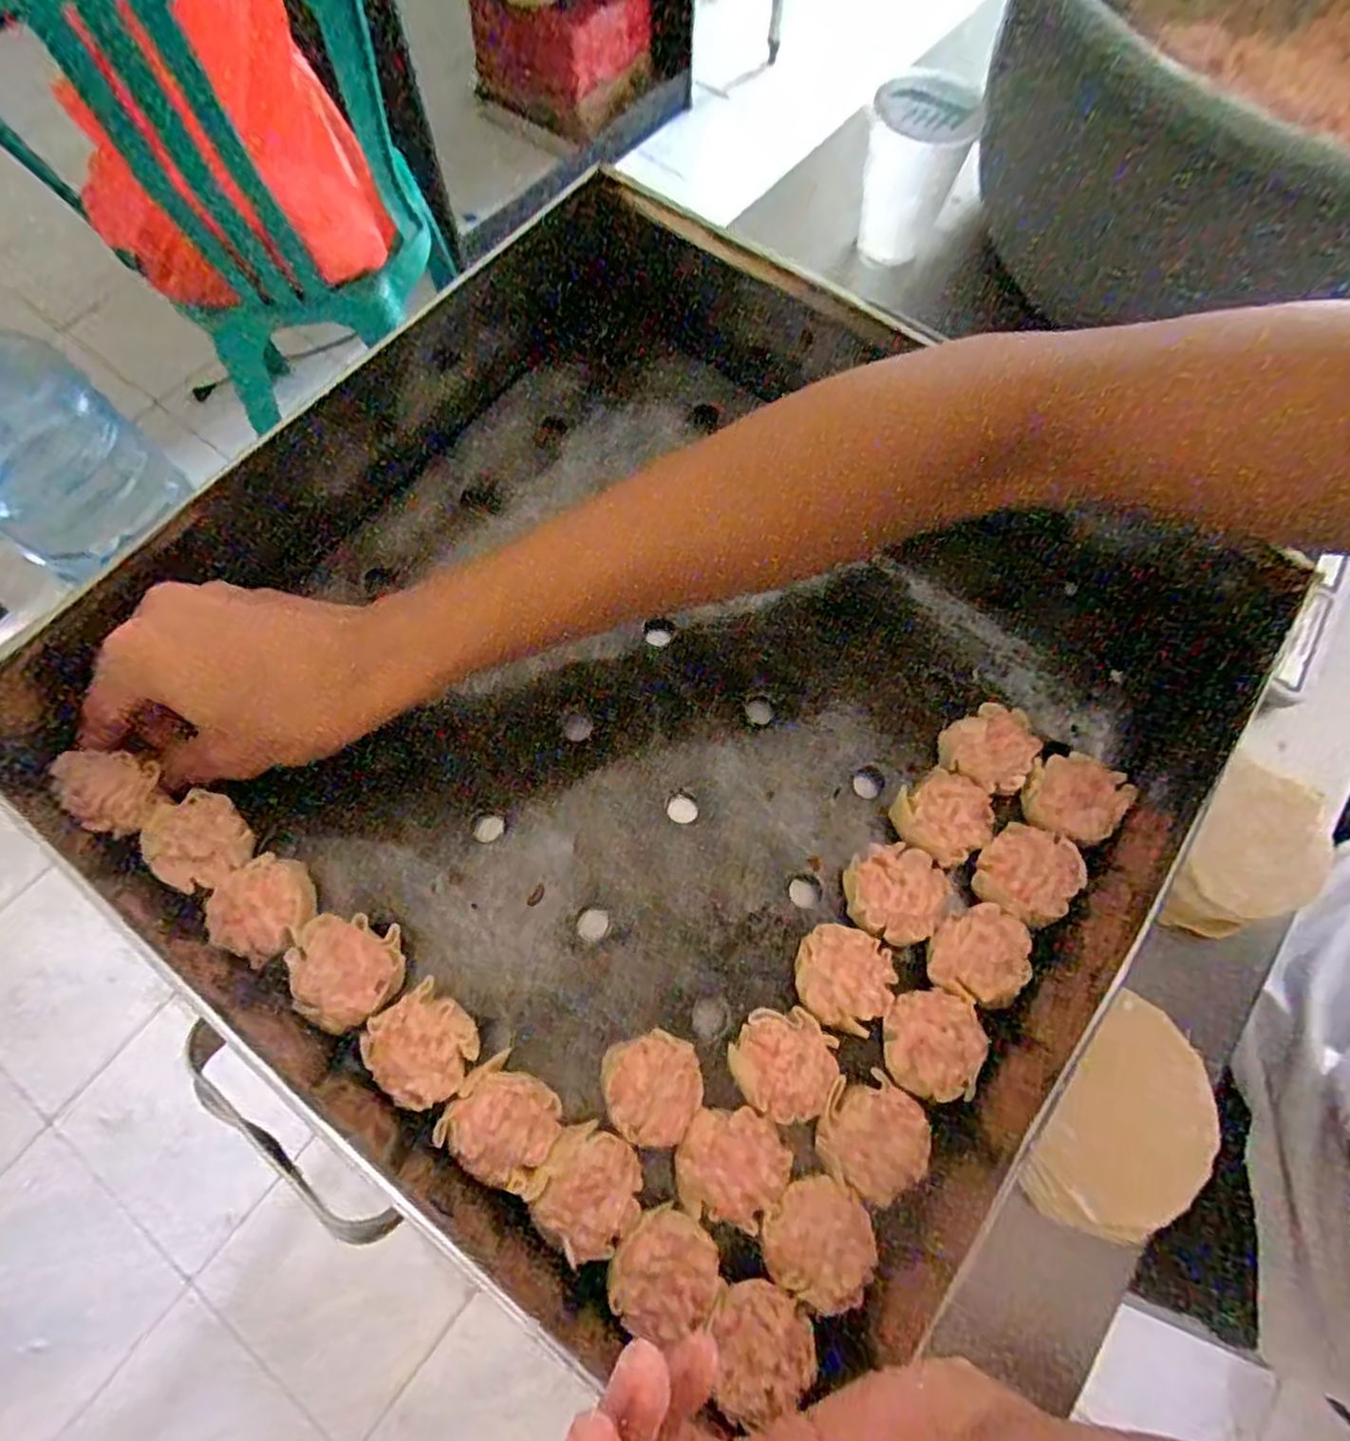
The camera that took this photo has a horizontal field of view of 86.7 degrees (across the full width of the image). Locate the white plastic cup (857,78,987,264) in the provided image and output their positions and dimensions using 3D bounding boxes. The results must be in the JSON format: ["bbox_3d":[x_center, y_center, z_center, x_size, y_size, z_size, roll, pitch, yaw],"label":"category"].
[{"bbox_3d":[0.149,-0.351,0.460,0.058,0.095,0.060,12,70,2],"label":"white plastic cup"}]

